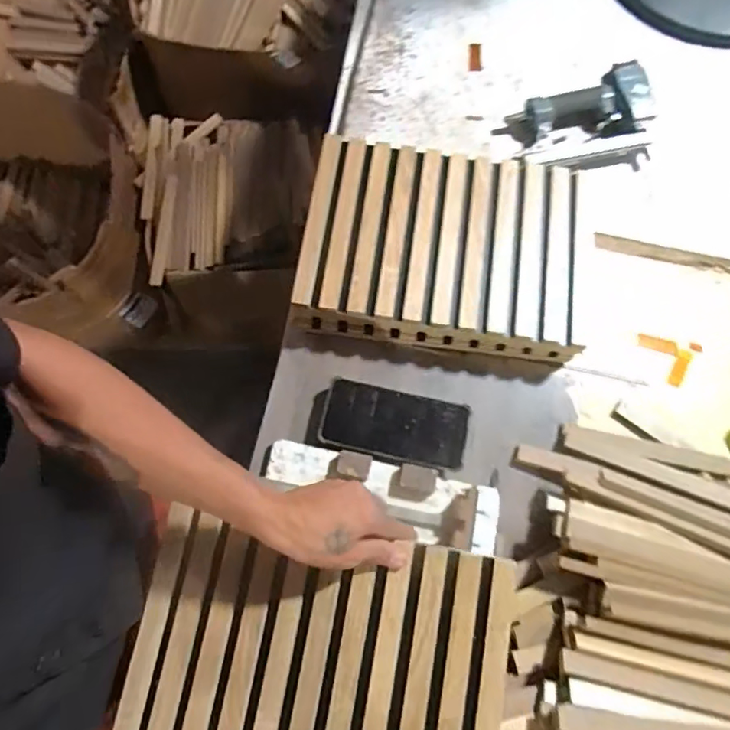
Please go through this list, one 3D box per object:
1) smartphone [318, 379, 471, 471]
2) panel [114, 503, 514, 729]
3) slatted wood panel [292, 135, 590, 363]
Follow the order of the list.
[{"bbox_3d":[0.033,0.066,0.586,0.159,0.012,0.076,11,75,1],"label":"smartphone"},{"bbox_3d":[-0.044,0.272,0.477,0.343,0.032,0.219,8,73,4],"label":"panel"},{"bbox_3d":[0.104,-0.144,0.642,0.346,0.071,0.241,9,74,1],"label":"slatted wood panel"}]

